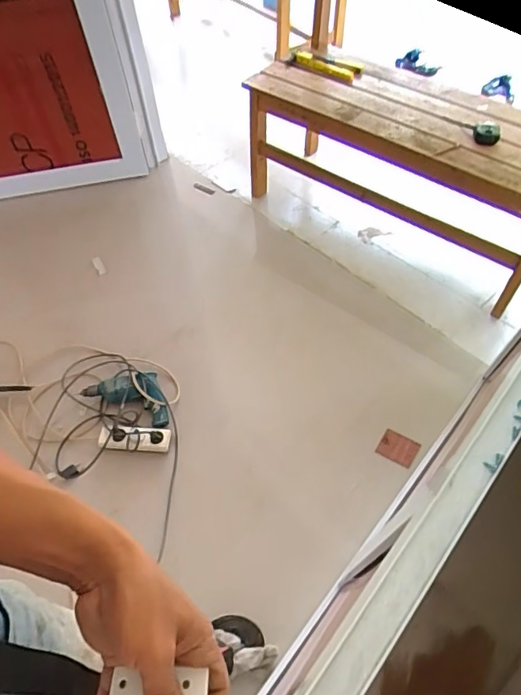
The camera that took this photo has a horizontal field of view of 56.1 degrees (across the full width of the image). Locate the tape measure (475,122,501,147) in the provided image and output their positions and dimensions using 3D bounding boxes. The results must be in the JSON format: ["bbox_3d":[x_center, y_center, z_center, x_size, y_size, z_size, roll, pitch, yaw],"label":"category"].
[{"bbox_3d":[0.647,-0.607,1.393,0.071,0.032,0.061,10,57,9],"label":"tape measure"}]

